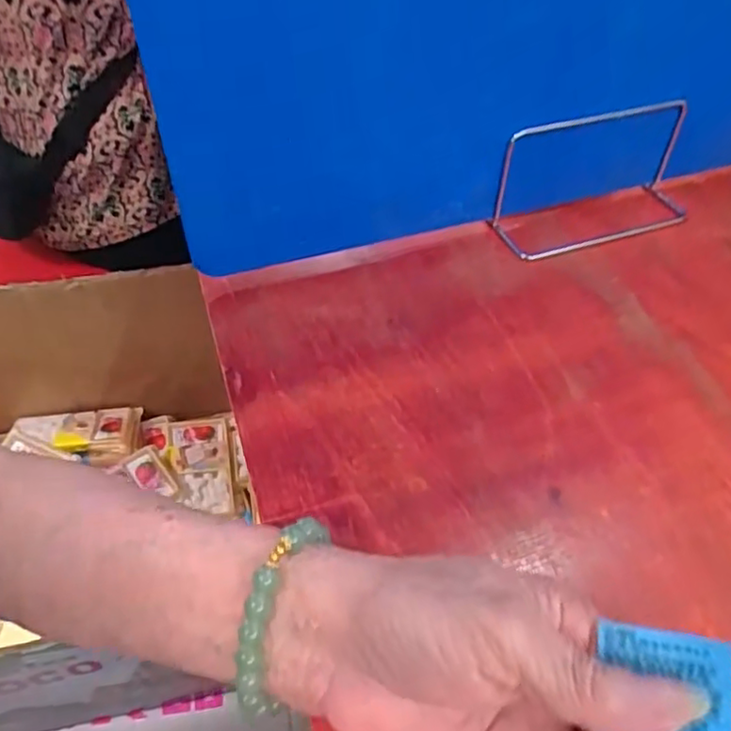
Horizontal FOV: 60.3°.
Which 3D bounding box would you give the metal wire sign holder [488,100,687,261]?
[{"bbox_3d":[0.175,-0.136,0.460,0.154,0.077,0.053,-14,49,-12],"label":"metal wire sign holder"}]

